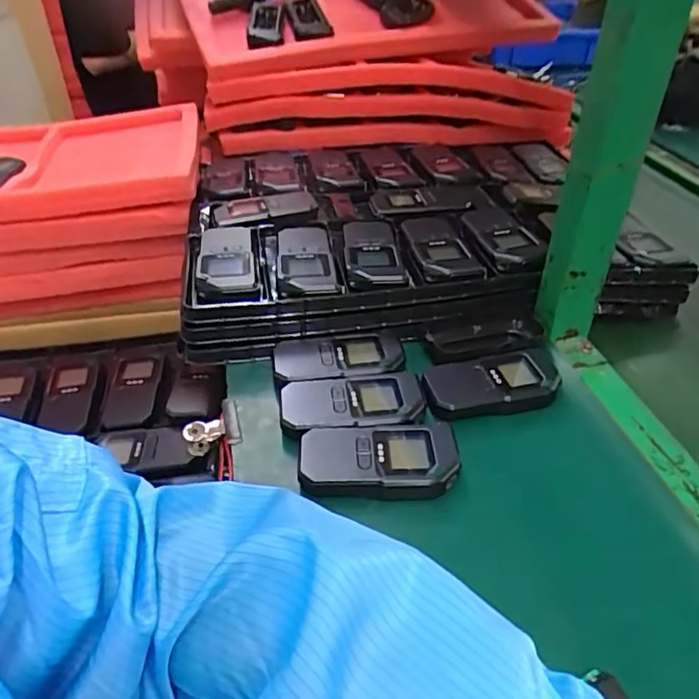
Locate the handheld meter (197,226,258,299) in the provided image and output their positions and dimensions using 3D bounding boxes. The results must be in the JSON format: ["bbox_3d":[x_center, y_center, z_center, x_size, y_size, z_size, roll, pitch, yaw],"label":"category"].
[{"bbox_3d":[-0.124,-0.089,0.575,0.056,0.020,0.129,-8,39,-9],"label":"handheld meter"}]

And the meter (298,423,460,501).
[{"bbox_3d":[0.023,0.085,0.431,0.117,0.026,0.060,-1,40,-4],"label":"meter"}]

